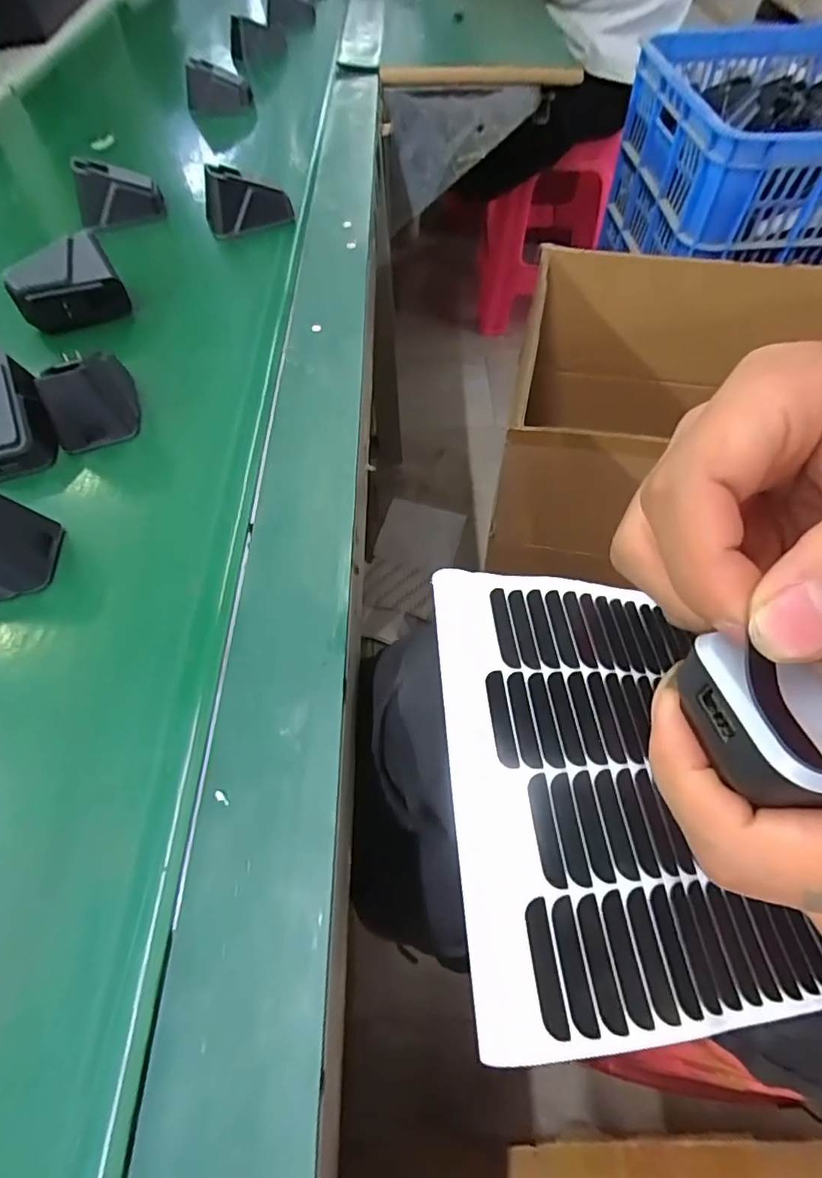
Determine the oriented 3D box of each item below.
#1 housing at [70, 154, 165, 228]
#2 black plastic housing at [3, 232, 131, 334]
[{"bbox_3d":[-0.254,-0.342,0.460,0.068,0.040,0.031,-24,60,-12],"label":"housing"},{"bbox_3d":[-0.234,-0.206,0.365,0.066,0.040,0.030,-30,61,-16],"label":"black plastic housing"}]

